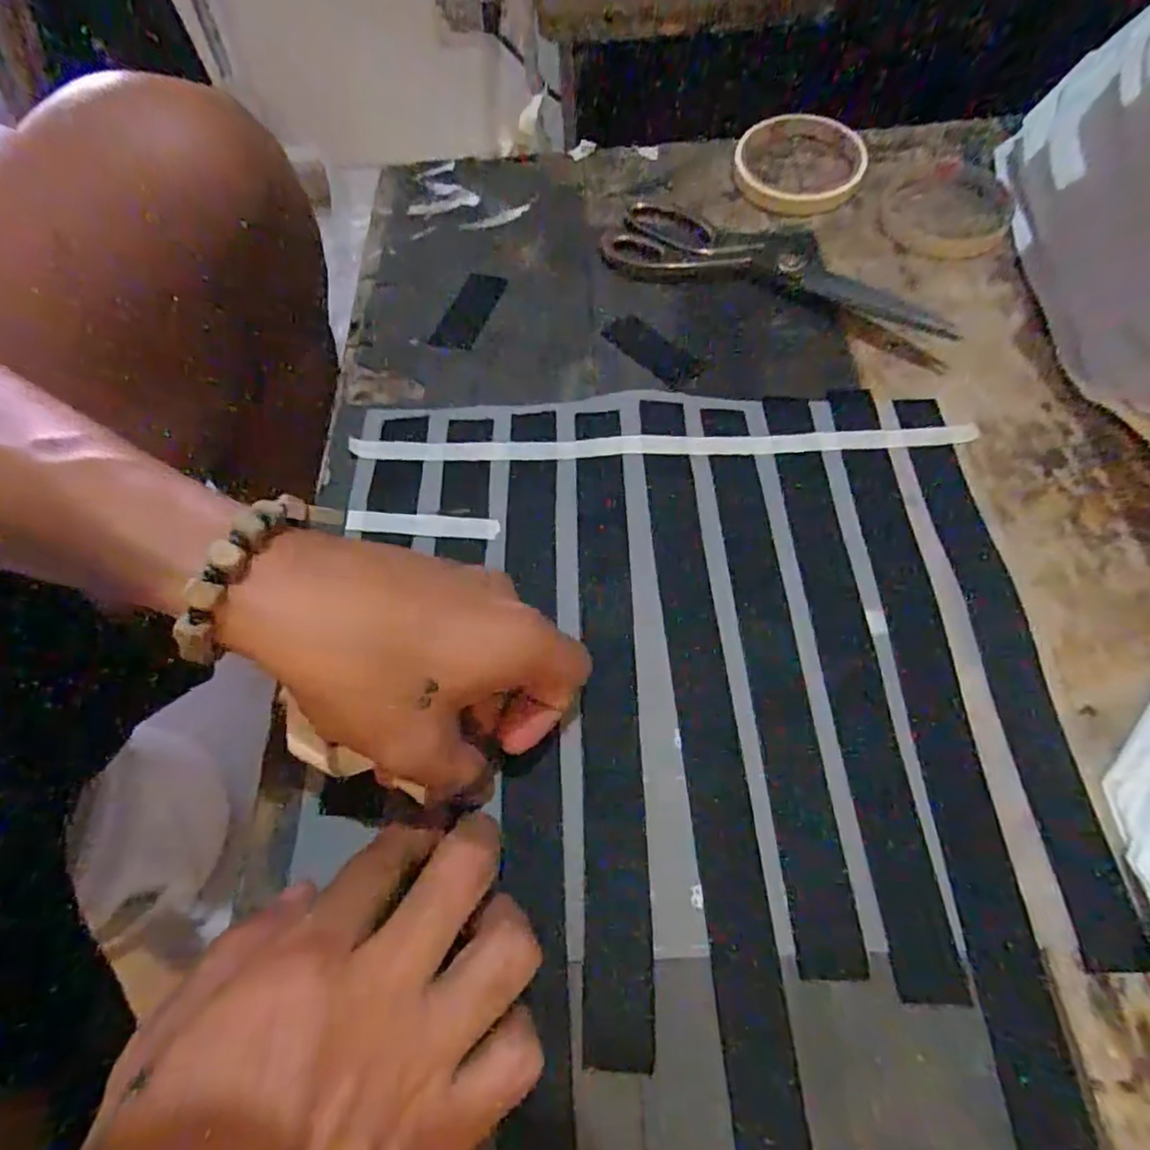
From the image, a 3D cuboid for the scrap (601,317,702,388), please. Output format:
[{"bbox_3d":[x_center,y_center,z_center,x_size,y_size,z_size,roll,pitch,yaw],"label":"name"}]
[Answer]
[{"bbox_3d":[0.047,-0.137,0.396,0.029,0.004,0.063,-37,69,-18],"label":"scrap"}]

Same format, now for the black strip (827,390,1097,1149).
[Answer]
[{"bbox_3d":[0.160,0.051,0.291,0.030,0.007,0.349,1,61,-2],"label":"black strip"}]

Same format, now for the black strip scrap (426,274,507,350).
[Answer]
[{"bbox_3d":[-0.067,-0.169,0.417,0.027,0.004,0.070,15,63,9],"label":"black strip scrap"}]

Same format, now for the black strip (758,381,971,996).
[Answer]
[{"bbox_3d":[0.126,0.029,0.308,0.024,0.007,0.287,-7,61,9],"label":"black strip"}]

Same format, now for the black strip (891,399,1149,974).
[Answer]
[{"bbox_3d":[0.199,0.024,0.307,0.028,0.005,0.275,0,61,-4],"label":"black strip"}]

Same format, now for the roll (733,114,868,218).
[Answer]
[{"bbox_3d":[0.157,-0.286,0.455,0.088,0.019,0.086,10,62,7],"label":"roll"}]

